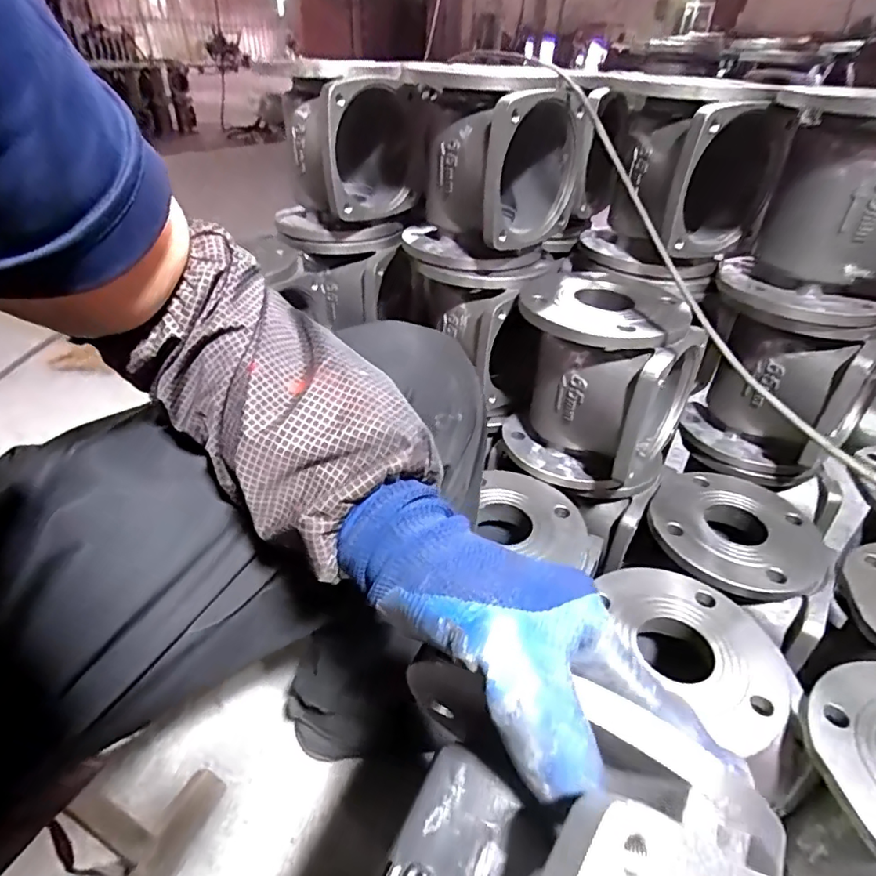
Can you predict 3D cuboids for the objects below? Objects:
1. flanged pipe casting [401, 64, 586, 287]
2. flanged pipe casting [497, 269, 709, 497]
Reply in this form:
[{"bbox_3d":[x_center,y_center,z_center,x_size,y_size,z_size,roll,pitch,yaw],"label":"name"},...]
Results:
[{"bbox_3d":[0.061,-0.314,0.670,0.193,0.222,0.175,24,42,27],"label":"flanged pipe casting"},{"bbox_3d":[0.182,-0.065,0.656,0.190,0.201,0.165,30,45,33],"label":"flanged pipe casting"}]

